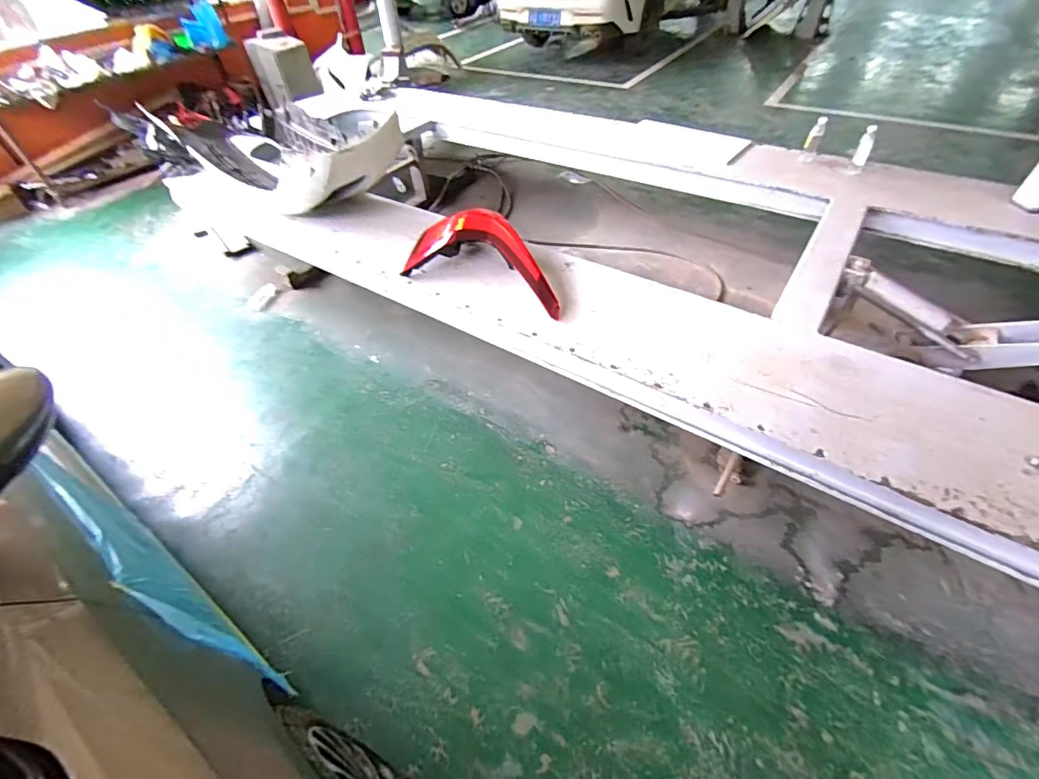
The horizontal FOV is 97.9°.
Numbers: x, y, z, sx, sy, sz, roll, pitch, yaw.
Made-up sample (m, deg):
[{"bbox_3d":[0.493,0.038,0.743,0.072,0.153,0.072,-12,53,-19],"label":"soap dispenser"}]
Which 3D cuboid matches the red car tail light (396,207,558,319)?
[{"bbox_3d":[-0.083,-0.545,1.769,0.700,0.174,0.395,22,53,21],"label":"red car tail light"}]

